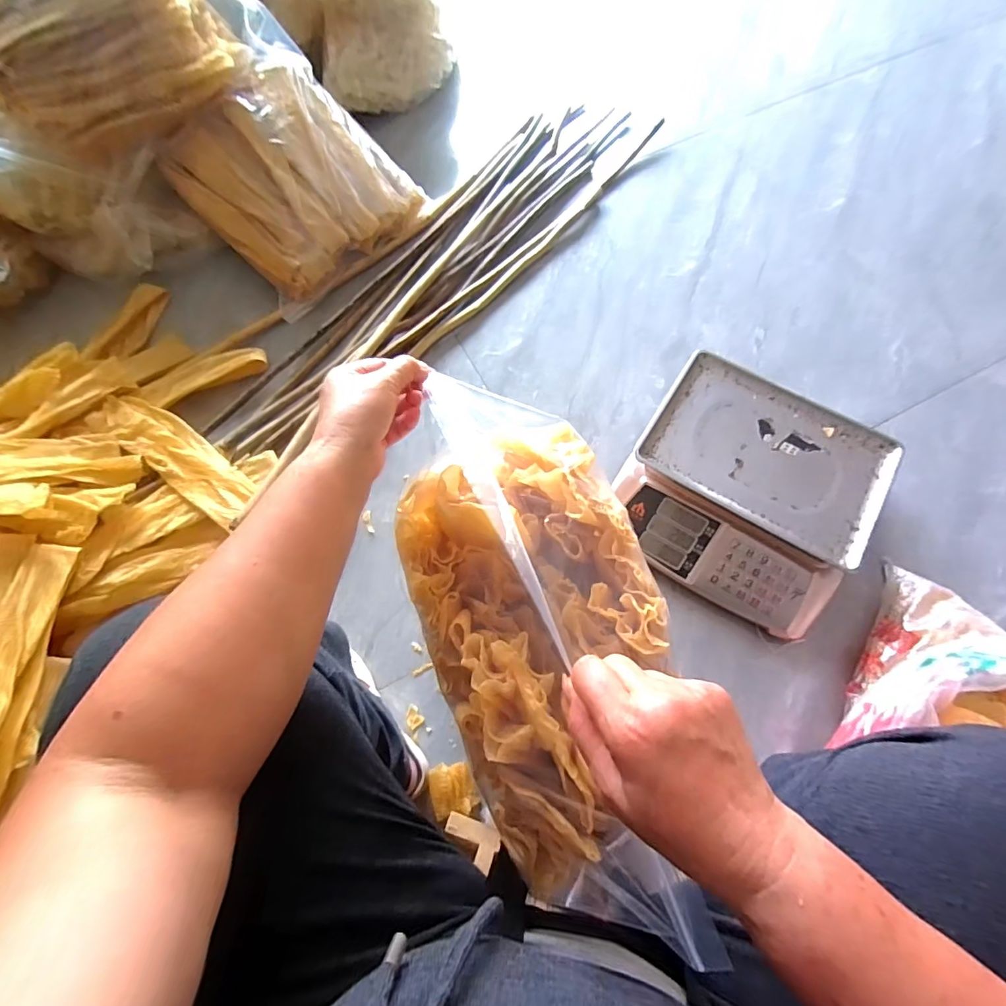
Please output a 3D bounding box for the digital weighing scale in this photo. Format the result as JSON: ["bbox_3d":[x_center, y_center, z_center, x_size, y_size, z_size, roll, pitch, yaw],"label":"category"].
[{"bbox_3d":[0.376,-0.025,0.767,0.341,0.097,0.350,29,71,13],"label":"digital weighing scale"}]

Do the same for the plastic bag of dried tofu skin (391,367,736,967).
[{"bbox_3d":[0.022,0.089,0.358,0.171,0.087,0.389,-12,72,-3],"label":"plastic bag of dried tofu skin"}]

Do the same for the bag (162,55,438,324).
[{"bbox_3d":[-0.413,-0.641,0.961,0.364,0.100,0.421,-45,97,-6],"label":"bag"}]

